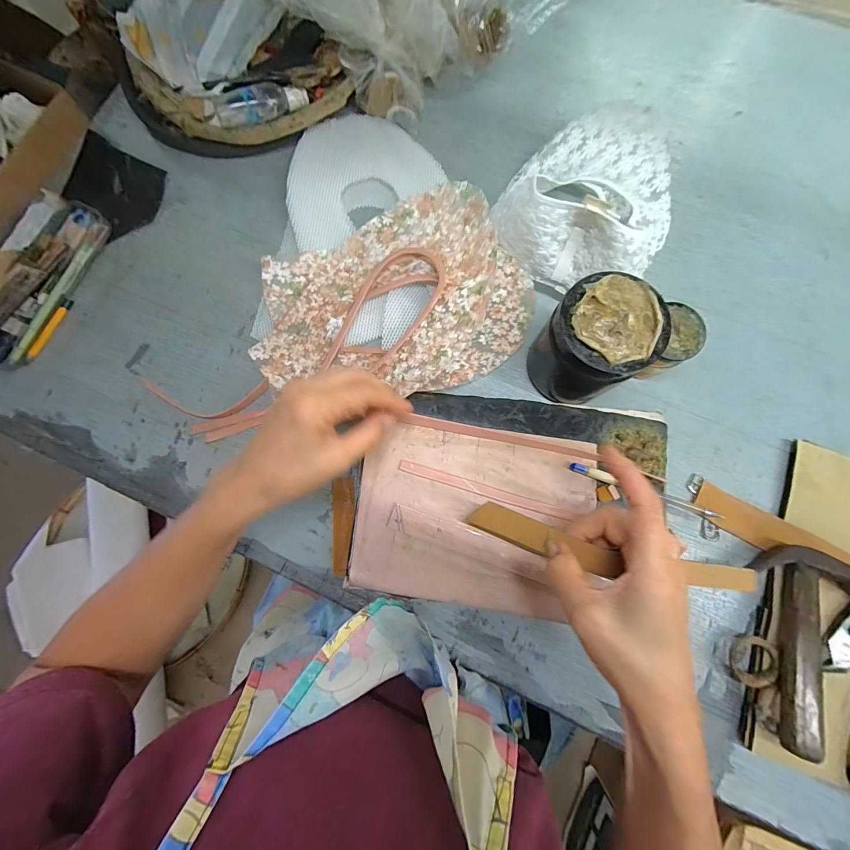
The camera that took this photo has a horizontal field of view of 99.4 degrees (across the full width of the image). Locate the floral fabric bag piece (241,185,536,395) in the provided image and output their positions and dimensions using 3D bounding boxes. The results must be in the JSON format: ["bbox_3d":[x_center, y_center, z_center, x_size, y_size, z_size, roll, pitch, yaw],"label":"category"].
[{"bbox_3d":[-0.043,-0.128,0.409,0.304,0.055,0.218,-26,80,-4],"label":"floral fabric bag piece"}]

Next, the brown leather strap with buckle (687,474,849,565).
[{"bbox_3d":[0.392,0.138,0.353,0.264,0.019,0.051,28,81,6],"label":"brown leather strap with buckle"}]

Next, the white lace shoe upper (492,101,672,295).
[{"bbox_3d":[0.183,-0.251,0.392,0.191,0.101,0.203,0,79,1],"label":"white lace shoe upper"}]

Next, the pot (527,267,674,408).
[{"bbox_3d":[0.158,-0.077,0.350,0.087,0.121,0.080,0,79,1],"label":"pot"}]

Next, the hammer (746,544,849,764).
[{"bbox_3d":[0.357,0.199,0.328,0.088,0.046,0.167,10,80,3],"label":"hammer"}]

